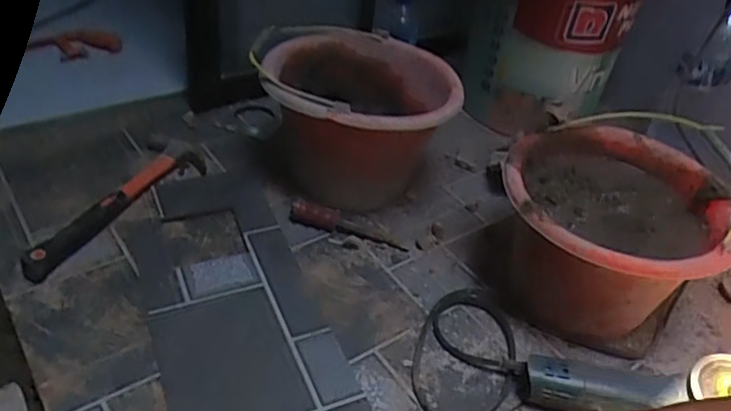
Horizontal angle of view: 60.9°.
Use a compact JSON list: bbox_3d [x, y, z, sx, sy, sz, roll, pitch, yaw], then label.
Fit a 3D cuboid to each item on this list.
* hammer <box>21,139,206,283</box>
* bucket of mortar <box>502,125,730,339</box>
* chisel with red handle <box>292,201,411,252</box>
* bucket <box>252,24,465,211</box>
[{"bbox_3d":[-0.359,-0.004,0.915,0.097,0.032,0.330,17,42,12],"label":"hammer"},{"bbox_3d":[0.317,0.039,0.838,0.278,0.184,0.282,4,41,-3],"label":"bucket of mortar"},{"bbox_3d":[-0.026,0.029,0.926,0.174,0.029,0.033,17,42,12],"label":"chisel with red handle"},{"bbox_3d":[-0.013,-0.141,0.996,0.287,0.191,0.280,4,41,-3],"label":"bucket"}]

